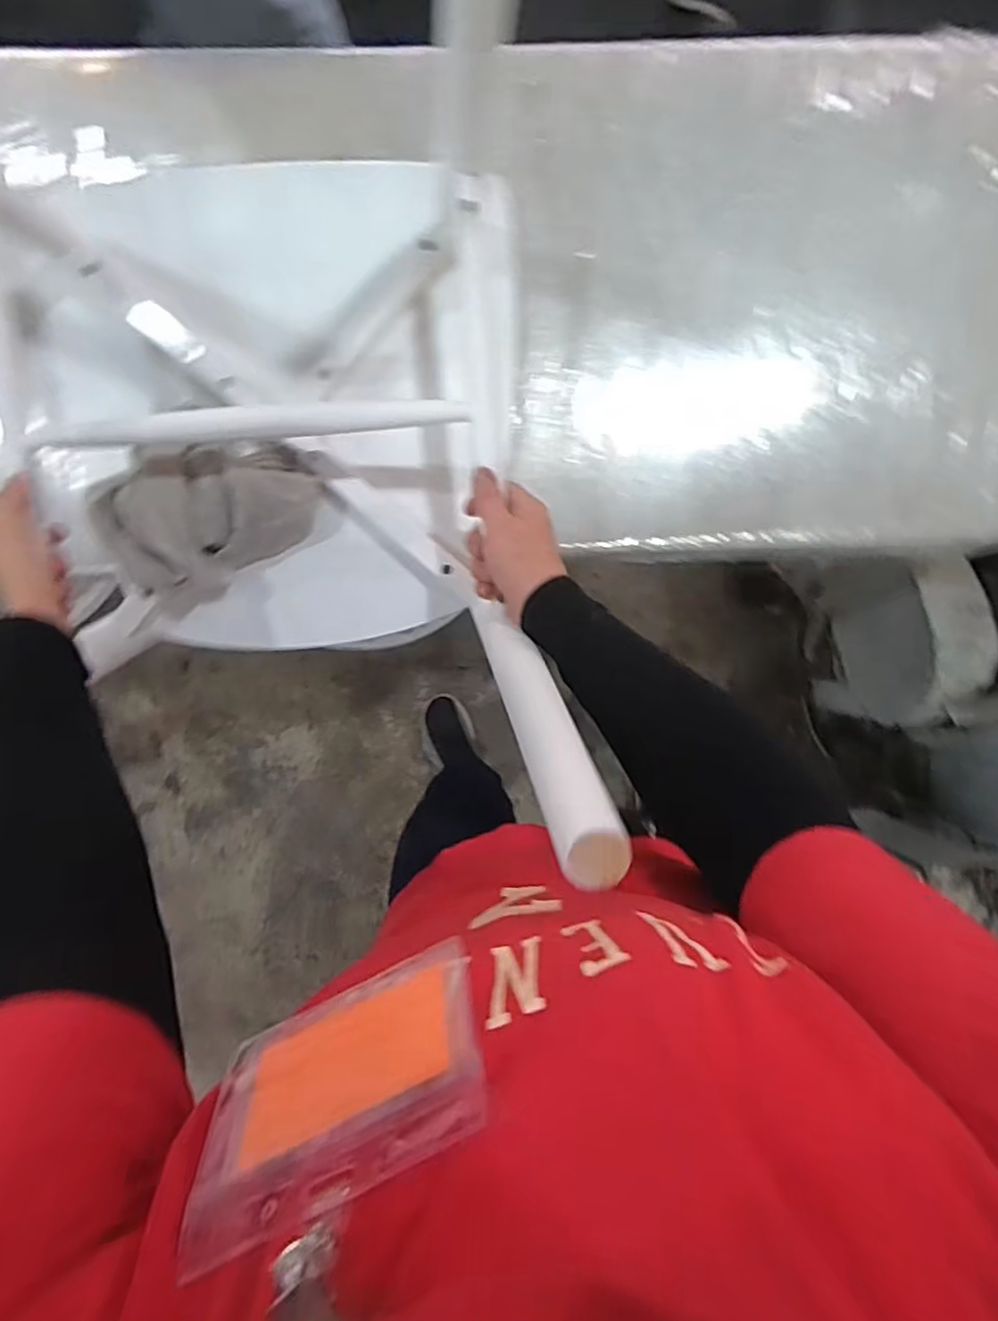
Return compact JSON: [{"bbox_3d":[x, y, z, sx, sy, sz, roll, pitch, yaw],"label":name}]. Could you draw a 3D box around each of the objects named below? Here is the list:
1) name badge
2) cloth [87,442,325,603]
[{"bbox_3d":[-0.055,0.150,0.240,0.102,0.092,0.008,-25,106,-8],"label":"name badge"},{"bbox_3d":[-0.260,-0.142,0.601,0.187,0.078,0.127,-28,93,-2],"label":"cloth"}]

